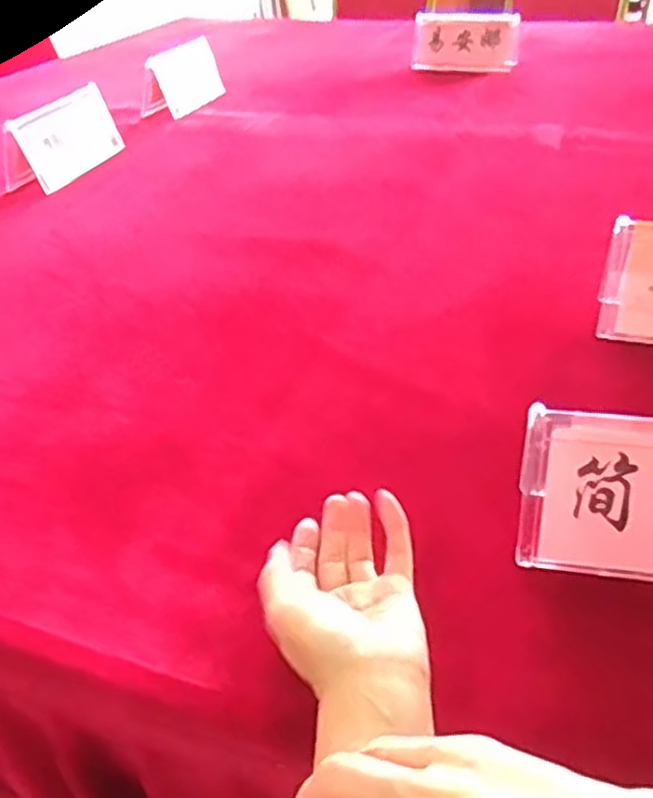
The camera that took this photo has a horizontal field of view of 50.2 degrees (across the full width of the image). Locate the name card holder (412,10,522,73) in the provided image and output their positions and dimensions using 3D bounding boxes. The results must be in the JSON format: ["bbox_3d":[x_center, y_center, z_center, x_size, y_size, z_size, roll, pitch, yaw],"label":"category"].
[{"bbox_3d":[0.304,-0.791,1.542,0.227,0.117,0.052,9,38,18],"label":"name card holder"}]

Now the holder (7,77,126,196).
[{"bbox_3d":[-0.403,-0.401,1.068,0.083,0.100,0.233,4,37,13],"label":"holder"}]

